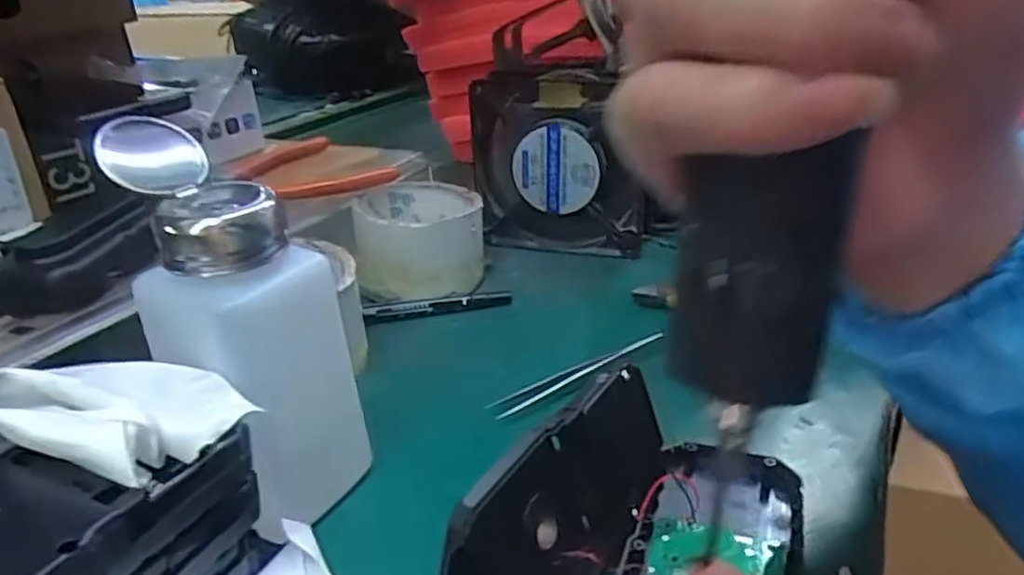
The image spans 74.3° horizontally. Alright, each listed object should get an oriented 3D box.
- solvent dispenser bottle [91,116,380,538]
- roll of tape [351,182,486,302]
[{"bbox_3d":[-0.089,0.022,0.241,0.046,0.123,0.058,18,34,36],"label":"solvent dispenser bottle"},{"bbox_3d":[-0.059,-0.028,0.443,0.079,0.061,0.079,-7,27,-7],"label":"roll of tape"}]

